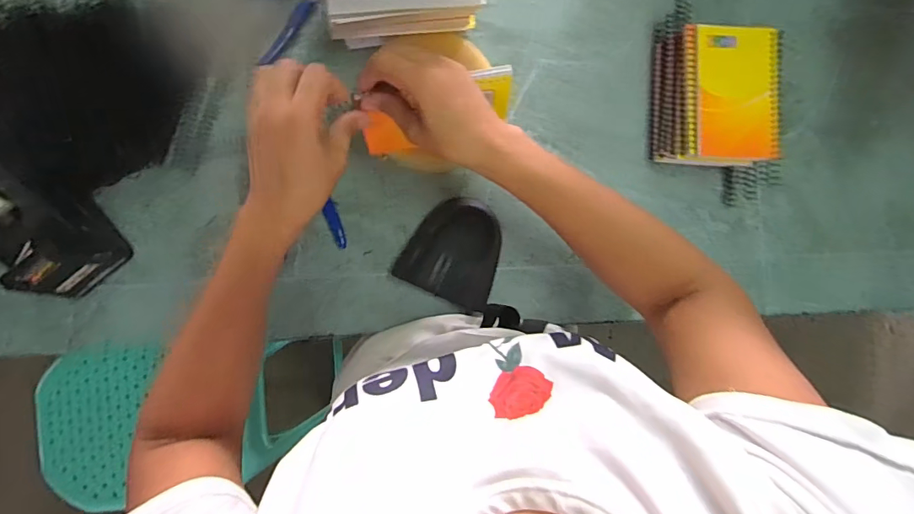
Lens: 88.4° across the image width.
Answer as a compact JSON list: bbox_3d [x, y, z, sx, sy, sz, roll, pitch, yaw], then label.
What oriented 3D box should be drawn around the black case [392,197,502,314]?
[{"bbox_3d":[0.001,-0.008,0.492,0.099,0.031,0.106,26,89,-1],"label":"black case"}]

